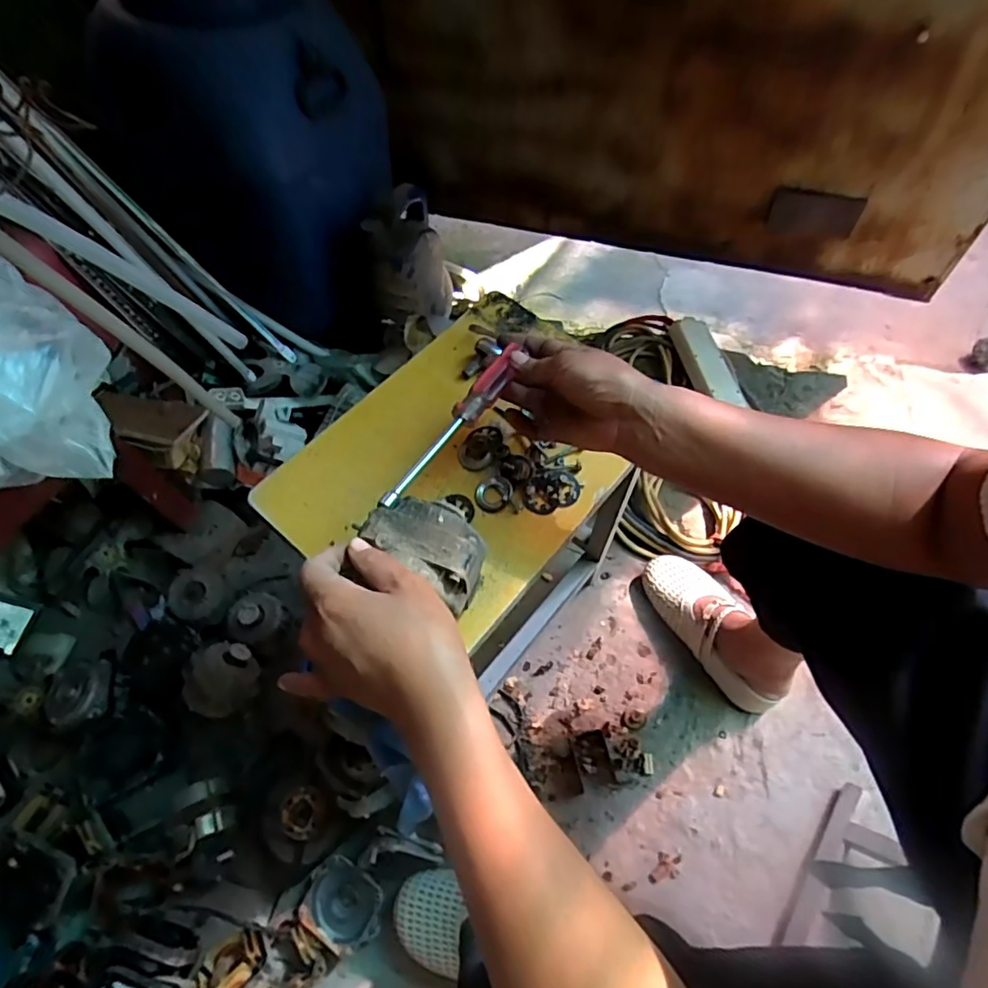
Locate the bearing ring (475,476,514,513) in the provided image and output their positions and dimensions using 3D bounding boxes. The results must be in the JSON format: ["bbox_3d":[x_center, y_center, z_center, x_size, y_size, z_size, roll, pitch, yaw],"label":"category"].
[{"bbox_3d":[-0.001,-0.001,0.497,0.031,0.012,0.031,-1,60,2],"label":"bearing ring"}]

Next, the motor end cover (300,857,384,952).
[{"bbox_3d":[-0.184,0.495,0.705,0.098,0.045,0.087,28,64,17],"label":"motor end cover"}]

